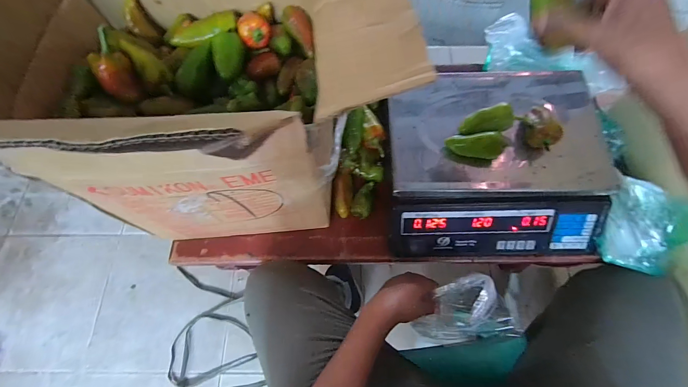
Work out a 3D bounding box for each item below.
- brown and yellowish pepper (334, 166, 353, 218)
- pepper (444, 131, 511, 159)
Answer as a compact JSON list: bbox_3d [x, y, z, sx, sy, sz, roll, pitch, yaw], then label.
[{"bbox_3d":[0.000,-0.002,0.548,0.033,0.028,0.093,-1,108,0],"label":"brown and yellowish pepper"},{"bbox_3d":[0.207,-0.077,0.462,0.089,0.026,0.035,9,70,4],"label":"pepper"}]

